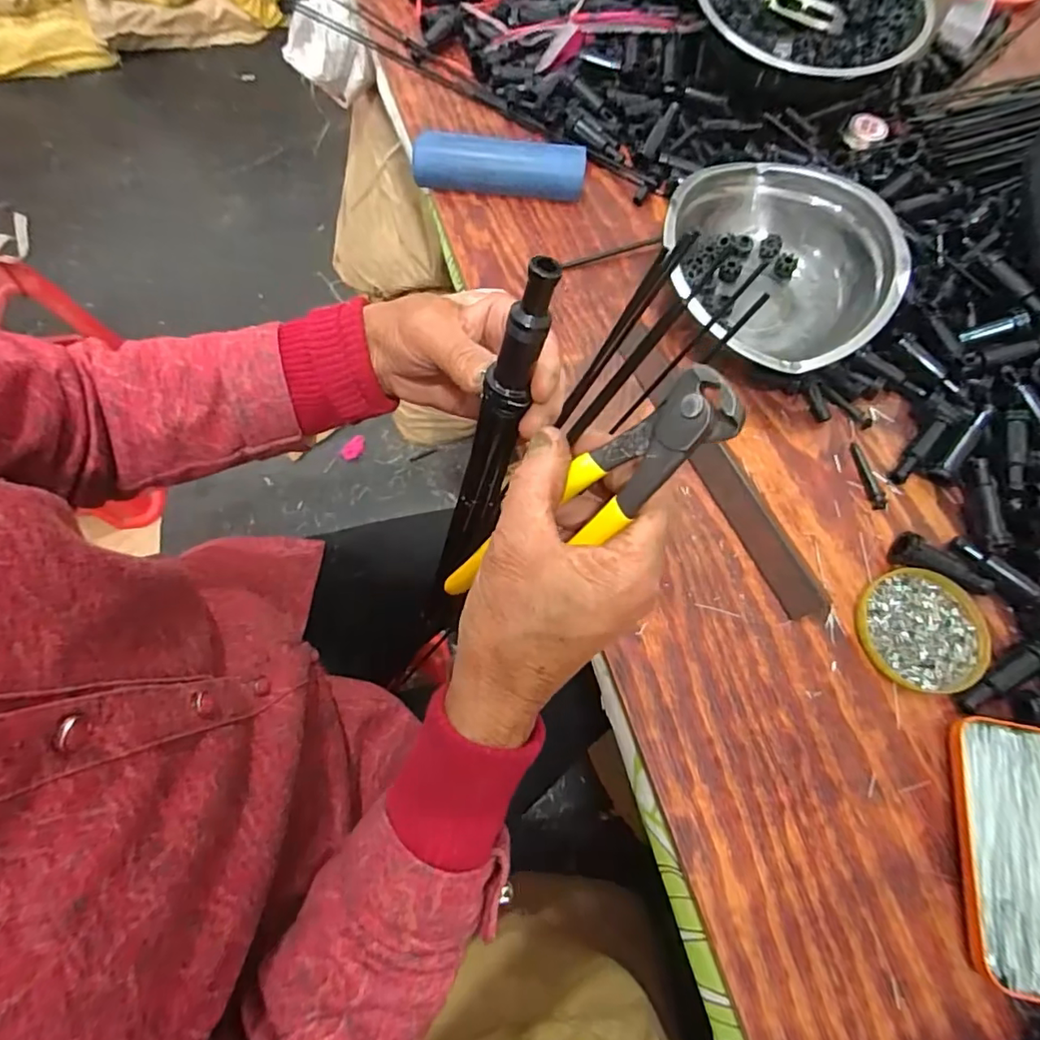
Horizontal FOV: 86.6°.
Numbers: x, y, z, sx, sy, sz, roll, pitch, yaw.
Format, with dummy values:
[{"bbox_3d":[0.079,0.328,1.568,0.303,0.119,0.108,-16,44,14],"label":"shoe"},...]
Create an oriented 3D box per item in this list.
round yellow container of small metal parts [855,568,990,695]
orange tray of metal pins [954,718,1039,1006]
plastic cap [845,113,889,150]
[{"bbox_3d":[0.284,0.077,0.387,0.088,0.009,0.083,1,68,-2],"label":"round yellow container of small metal parts"},{"bbox_3d":[0.307,0.200,0.330,0.078,0.021,0.142,11,69,3],"label":"orange tray of metal pins"},{"bbox_3d":[0.344,-0.387,0.549,0.035,0.014,0.036,1,68,-2],"label":"plastic cap"}]

